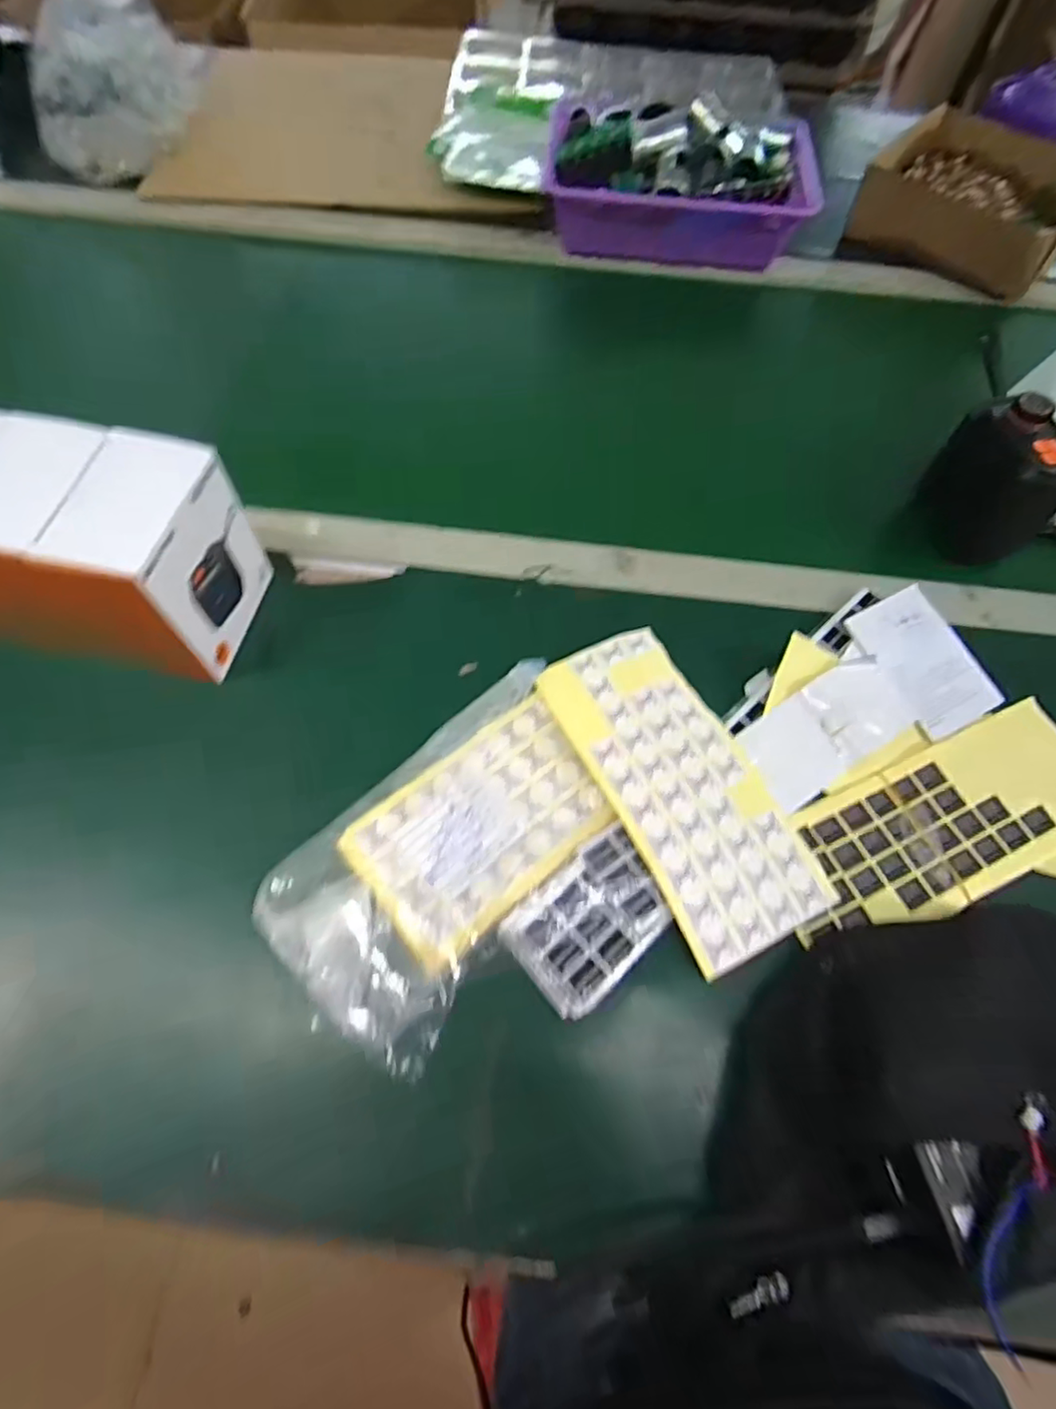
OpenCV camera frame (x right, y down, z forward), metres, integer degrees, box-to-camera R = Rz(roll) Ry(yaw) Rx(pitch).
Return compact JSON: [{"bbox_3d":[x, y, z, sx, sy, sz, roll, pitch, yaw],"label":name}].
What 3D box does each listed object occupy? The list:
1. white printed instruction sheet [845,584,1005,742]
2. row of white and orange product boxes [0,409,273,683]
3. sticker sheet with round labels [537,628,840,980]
[{"bbox_3d":[0.270,-0.033,0.426,0.072,0.016,0.099,-22,65,-13],"label":"white printed instruction sheet"},{"bbox_3d":[-0.350,-0.105,0.401,0.316,0.117,0.111,9,62,3],"label":"row of white and orange product boxes"},{"bbox_3d":[0.093,0.044,0.384,0.091,0.013,0.206,-23,65,-12],"label":"sticker sheet with round labels"}]

